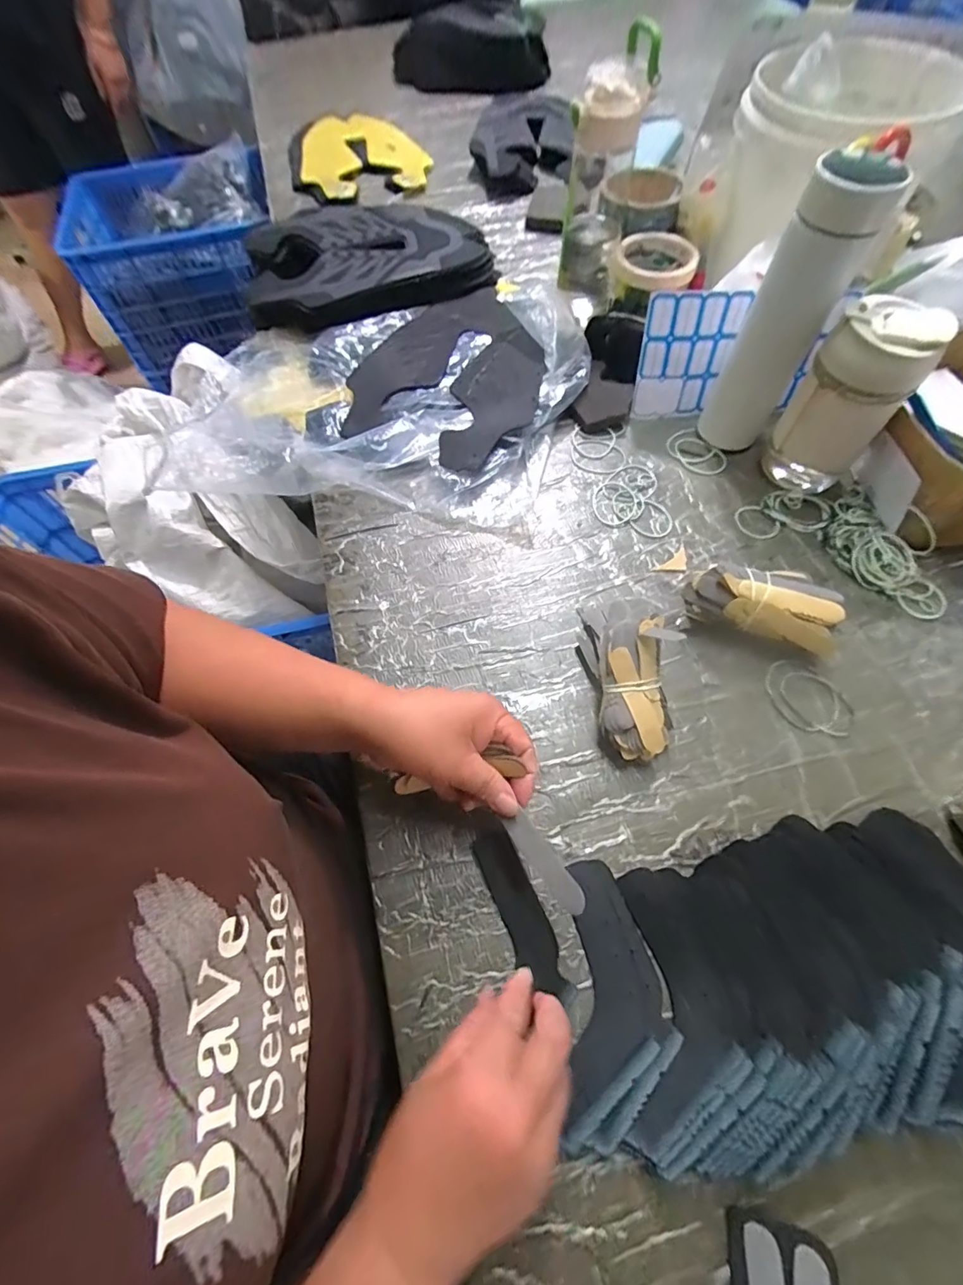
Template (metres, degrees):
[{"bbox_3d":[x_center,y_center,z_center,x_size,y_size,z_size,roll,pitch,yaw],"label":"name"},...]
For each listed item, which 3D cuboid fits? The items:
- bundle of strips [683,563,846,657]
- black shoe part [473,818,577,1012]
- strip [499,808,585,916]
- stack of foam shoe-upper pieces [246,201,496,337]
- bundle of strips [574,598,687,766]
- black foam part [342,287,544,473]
[{"bbox_3d":[0.237,-0.036,0.427,0.123,0.053,0.063,20,65,12],"label":"bundle of strips"},{"bbox_3d":[0.027,0.187,0.344,0.030,0.006,0.111,-23,65,-5],"label":"black shoe part"},{"bbox_3d":[0.039,0.138,0.312,0.017,0.005,0.067,-41,61,0],"label":"strip"},{"bbox_3d":[-0.147,-0.503,0.654,0.317,0.058,0.220,-15,64,-6],"label":"stack of foam shoe-upper pieces"},{"bbox_3d":[0.117,0.018,0.398,0.058,0.066,0.140,-7,62,-1],"label":"bundle of strips"},{"bbox_3d":[-0.034,-0.316,0.581,0.210,0.035,0.294,13,64,8],"label":"black foam part"}]

